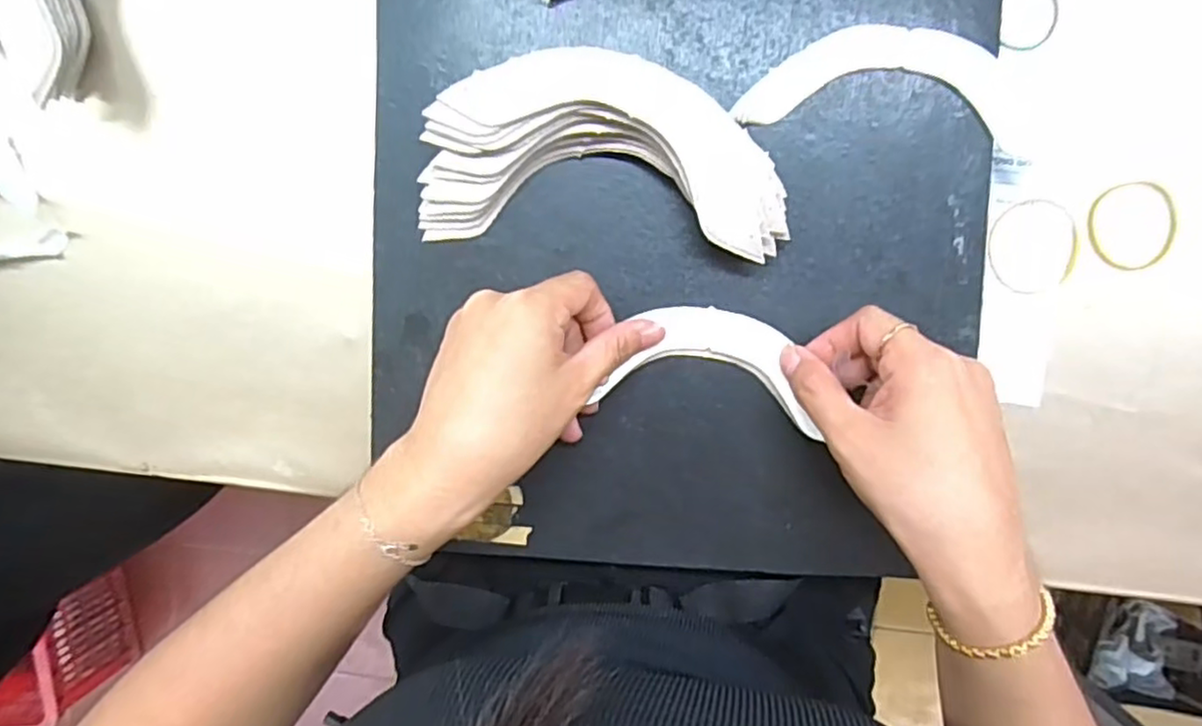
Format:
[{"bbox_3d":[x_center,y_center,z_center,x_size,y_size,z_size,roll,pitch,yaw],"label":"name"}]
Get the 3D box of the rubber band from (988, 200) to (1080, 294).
[{"bbox_3d":[0.223,-0.060,0.348,0.045,0.004,0.047,0,96,3],"label":"rubber band"}]

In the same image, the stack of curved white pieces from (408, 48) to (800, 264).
[{"bbox_3d":[0.000,-0.099,0.320,0.171,0.028,0.083,4,96,3],"label":"stack of curved white pieces"}]

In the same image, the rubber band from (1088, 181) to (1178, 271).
[{"bbox_3d":[0.272,-0.070,0.344,0.042,0.004,0.045,0,96,3],"label":"rubber band"}]

